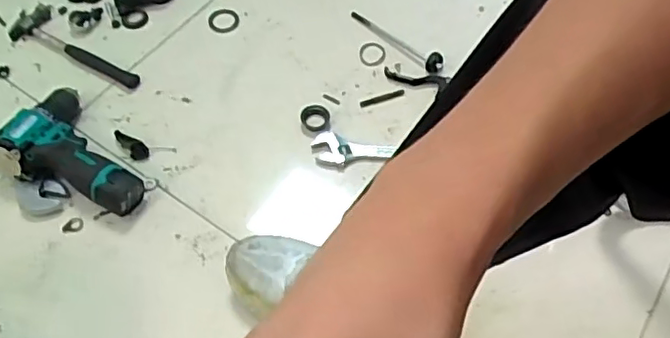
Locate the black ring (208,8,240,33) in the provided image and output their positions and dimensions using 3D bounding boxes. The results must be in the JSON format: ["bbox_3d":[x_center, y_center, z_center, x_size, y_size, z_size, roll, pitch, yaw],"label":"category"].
[{"bbox_3d":[-0.181,-0.241,0.964,0.050,0.007,0.047,1,59,-1],"label":"black ring"}]

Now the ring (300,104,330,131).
[{"bbox_3d":[-0.028,-0.078,0.867,0.040,0.014,0.048,17,60,8],"label":"ring"}]

